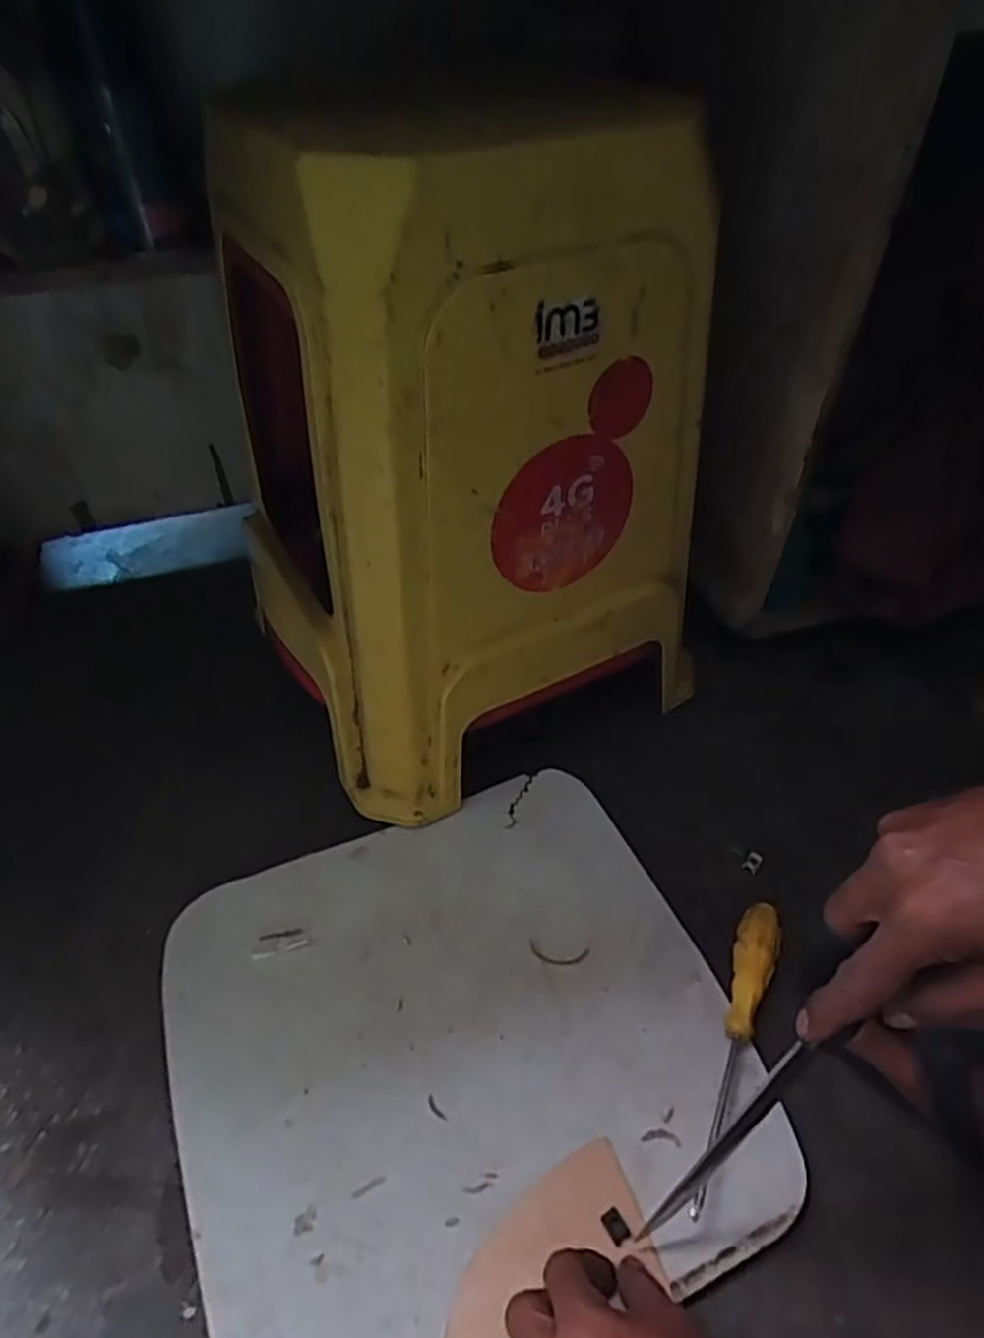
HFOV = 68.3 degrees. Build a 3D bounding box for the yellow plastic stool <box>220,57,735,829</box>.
[{"bbox_3d":[-0.021,-0.151,0.585,0.328,0.469,0.272,-22,53,-21],"label":"yellow plastic stool"}]

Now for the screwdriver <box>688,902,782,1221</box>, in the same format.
[{"bbox_3d":[0.167,0.260,0.512,0.032,0.028,0.218,23,51,19],"label":"screwdriver"}]

